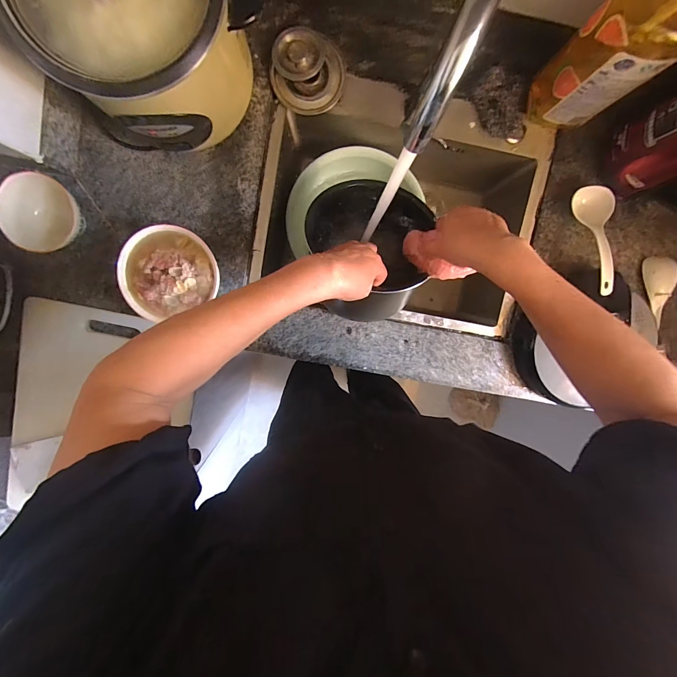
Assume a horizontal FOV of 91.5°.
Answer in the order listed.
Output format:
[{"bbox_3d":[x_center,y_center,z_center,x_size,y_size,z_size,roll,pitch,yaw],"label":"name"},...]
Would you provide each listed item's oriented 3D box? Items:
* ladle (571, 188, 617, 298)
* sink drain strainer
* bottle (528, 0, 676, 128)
[{"bbox_3d":[0.445,-0.171,0.561,0.053,0.027,0.188,-3,80,-1],"label":"ladle"},{"bbox_3d":[-0.049,-0.437,0.541,0.116,0.035,0.104,20,96,-4],"label":"sink drain strainer"},{"bbox_3d":[0.368,-0.377,0.420,0.122,0.294,0.073,14,87,-11],"label":"bottle"}]

